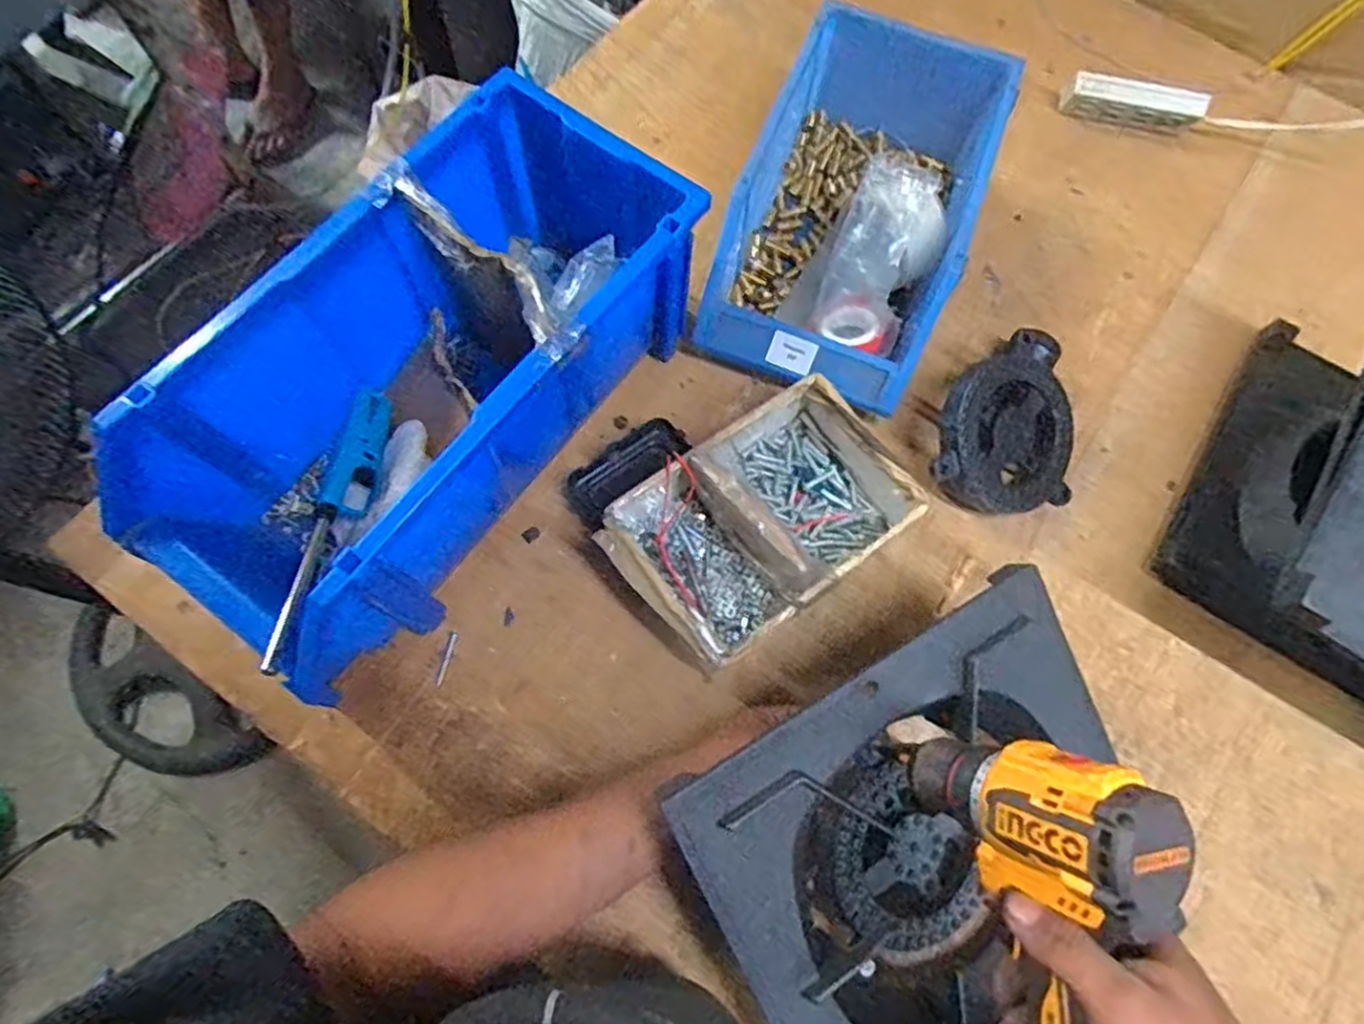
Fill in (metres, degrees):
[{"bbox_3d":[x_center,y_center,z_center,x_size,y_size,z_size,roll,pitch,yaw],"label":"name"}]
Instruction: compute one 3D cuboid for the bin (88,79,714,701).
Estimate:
[{"bbox_3d":[-0.194,-0.099,0.554,0.200,0.183,0.450,36,74,10],"label":"bin"}]

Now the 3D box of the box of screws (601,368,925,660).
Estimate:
[{"bbox_3d":[0.064,0.008,0.574,0.227,0.090,0.147,-35,76,-12],"label":"box of screws"}]

